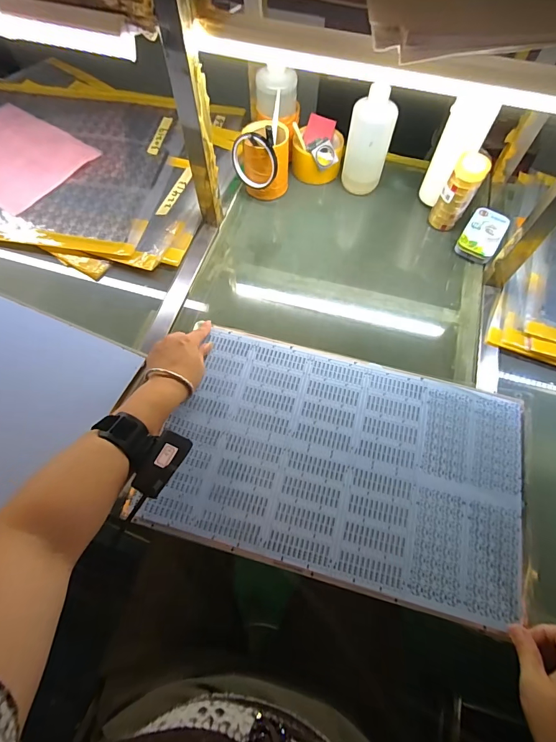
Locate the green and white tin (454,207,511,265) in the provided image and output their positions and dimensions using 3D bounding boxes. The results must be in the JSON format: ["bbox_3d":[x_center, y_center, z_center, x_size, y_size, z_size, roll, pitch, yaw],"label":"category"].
[{"bbox_3d":[0.361,-0.241,0.638,0.063,0.031,0.107,30,69,11],"label":"green and white tin"}]

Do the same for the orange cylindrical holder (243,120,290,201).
[{"bbox_3d":[-0.020,-0.378,0.655,0.079,0.111,0.085,-3,67,-2],"label":"orange cylindrical holder"}]

